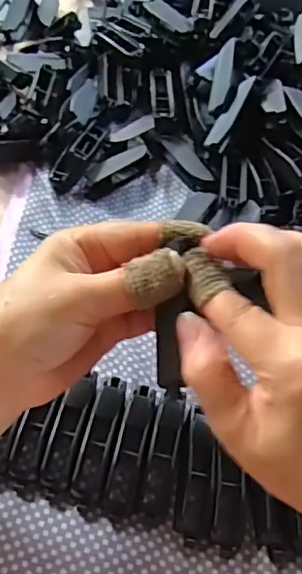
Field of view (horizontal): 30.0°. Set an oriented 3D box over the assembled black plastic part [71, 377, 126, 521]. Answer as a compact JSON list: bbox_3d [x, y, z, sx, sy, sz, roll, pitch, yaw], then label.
[{"bbox_3d":[-0.029,0.087,0.318,0.017,0.019,0.078,11,63,3],"label":"assembled black plastic part"}]

